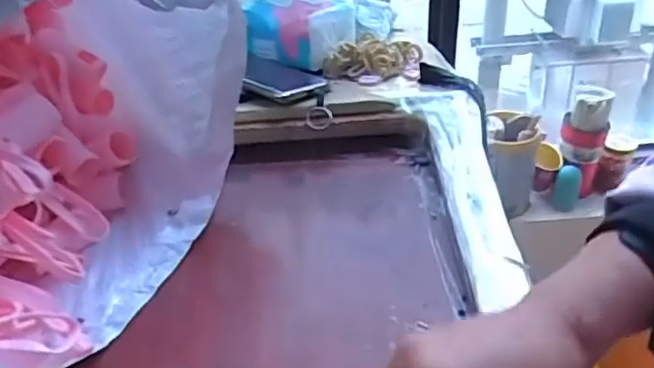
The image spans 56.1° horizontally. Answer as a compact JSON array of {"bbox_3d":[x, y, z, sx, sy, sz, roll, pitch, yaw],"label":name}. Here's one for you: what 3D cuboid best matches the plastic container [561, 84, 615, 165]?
[{"bbox_3d":[0.504,-0.120,1.200,0.083,0.163,0.062,18,39,27],"label":"plastic container"}]

